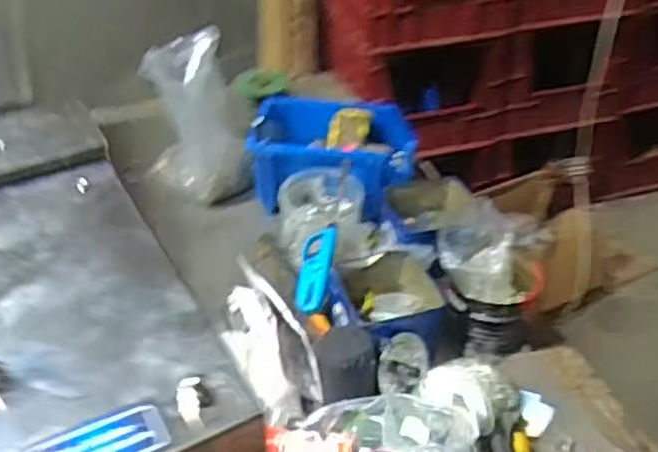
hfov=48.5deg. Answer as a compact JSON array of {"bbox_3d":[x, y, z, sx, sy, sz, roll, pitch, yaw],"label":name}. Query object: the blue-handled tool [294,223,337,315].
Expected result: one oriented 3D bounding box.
[{"bbox_3d":[-0.016,0.051,0.944,0.042,0.017,0.132,6,52,9],"label":"blue-handled tool"}]

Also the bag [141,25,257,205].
[{"bbox_3d":[-0.213,-0.178,1.165,0.164,0.237,0.166,-7,39,-7],"label":"bag"}]

